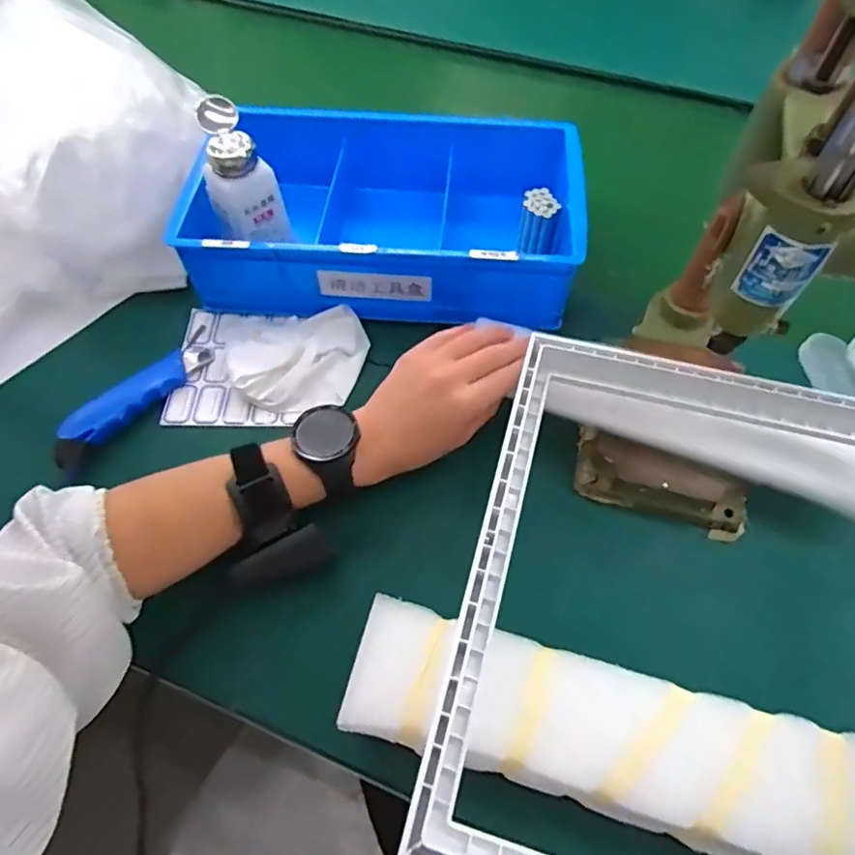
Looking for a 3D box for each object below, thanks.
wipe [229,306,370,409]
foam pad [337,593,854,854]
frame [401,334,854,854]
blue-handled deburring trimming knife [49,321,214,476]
[{"bbox_3d":[-0.121,-0.066,0.519,0.127,0.023,0.105,-2,60,0],"label":"wipe"},{"bbox_3d":[0.107,0.183,0.350,0.312,0.040,0.093,14,61,9],"label":"foam pad"},{"bbox_3d":[0.164,0.099,0.327,0.274,0.031,0.325,14,61,9],"label":"frame"},{"bbox_3d":[-0.255,-0.028,0.501,0.032,0.025,0.157,35,67,19],"label":"blue-handled deburring trimming knife"}]

